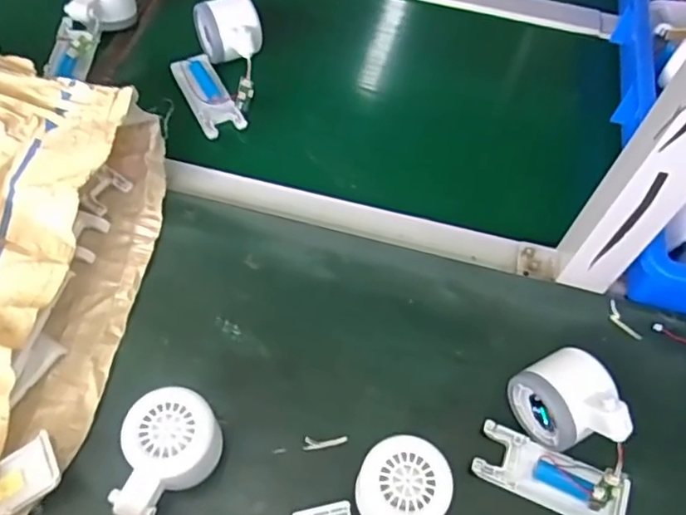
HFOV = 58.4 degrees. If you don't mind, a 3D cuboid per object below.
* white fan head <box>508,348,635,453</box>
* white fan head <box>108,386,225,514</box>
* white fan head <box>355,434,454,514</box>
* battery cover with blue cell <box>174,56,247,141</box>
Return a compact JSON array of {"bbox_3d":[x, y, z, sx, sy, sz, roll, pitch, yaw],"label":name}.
[{"bbox_3d":[0.154,0.103,0.423,0.052,0.064,0.067,-22,63,-16],"label":"white fan head"},{"bbox_3d":[-0.112,0.131,0.399,0.055,0.049,0.077,8,59,1],"label":"white fan head"},{"bbox_3d":[0.034,0.160,0.390,0.055,0.049,0.081,16,60,6],"label":"white fan head"},{"bbox_3d":[-0.133,-0.160,0.601,0.041,0.014,0.098,-24,64,-17],"label":"battery cover with blue cell"}]

